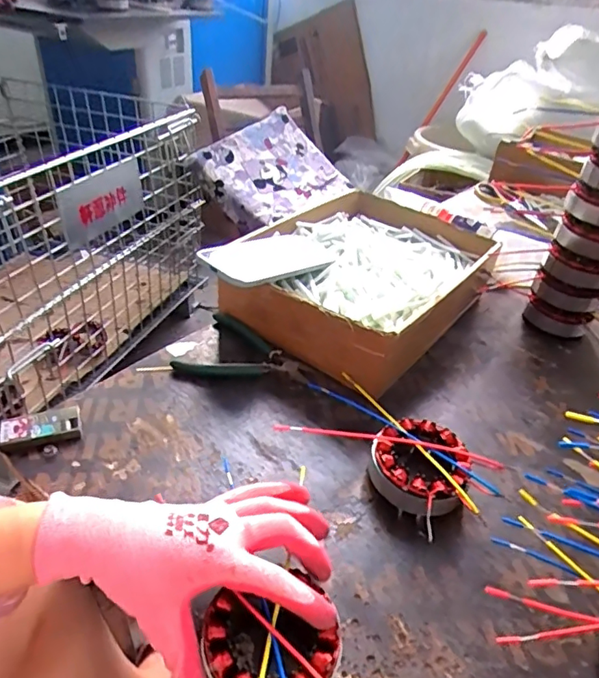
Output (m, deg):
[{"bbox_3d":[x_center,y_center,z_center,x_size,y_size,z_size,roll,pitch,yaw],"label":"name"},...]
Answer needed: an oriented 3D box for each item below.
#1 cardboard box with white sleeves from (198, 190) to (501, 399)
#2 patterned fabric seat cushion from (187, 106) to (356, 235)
[{"bbox_3d":[0.076,-0.073,0.662,0.250,0.096,0.348,27,41,28],"label":"cardboard box with white sleeves"},{"bbox_3d":[-0.074,-0.462,1.405,0.370,0.092,0.310,-33,82,-26],"label":"patterned fabric seat cushion"}]

